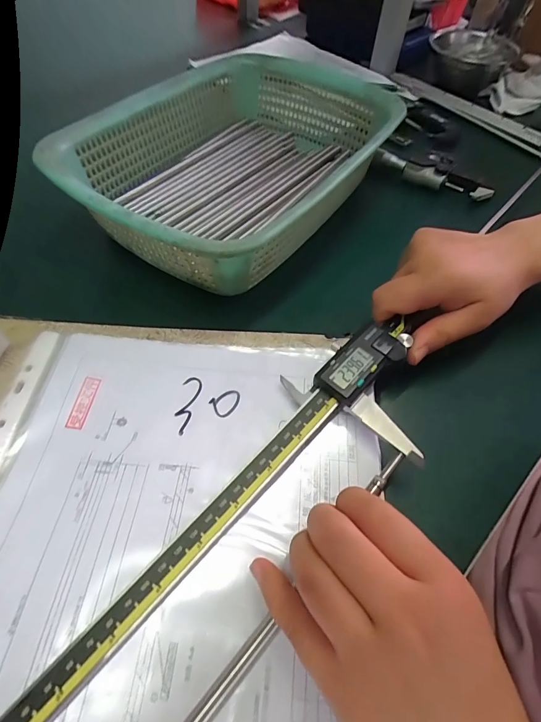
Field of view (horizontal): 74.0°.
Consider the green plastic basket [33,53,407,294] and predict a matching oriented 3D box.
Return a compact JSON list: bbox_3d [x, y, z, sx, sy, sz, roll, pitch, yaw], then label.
[{"bbox_3d":[-0.026,-0.186,0.333,0.210,0.068,0.302,32,60,17],"label":"green plastic basket"}]

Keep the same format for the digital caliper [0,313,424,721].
[{"bbox_3d":[-0.010,0.089,0.181,0.074,0.012,0.323,38,67,20],"label":"digital caliper"}]

